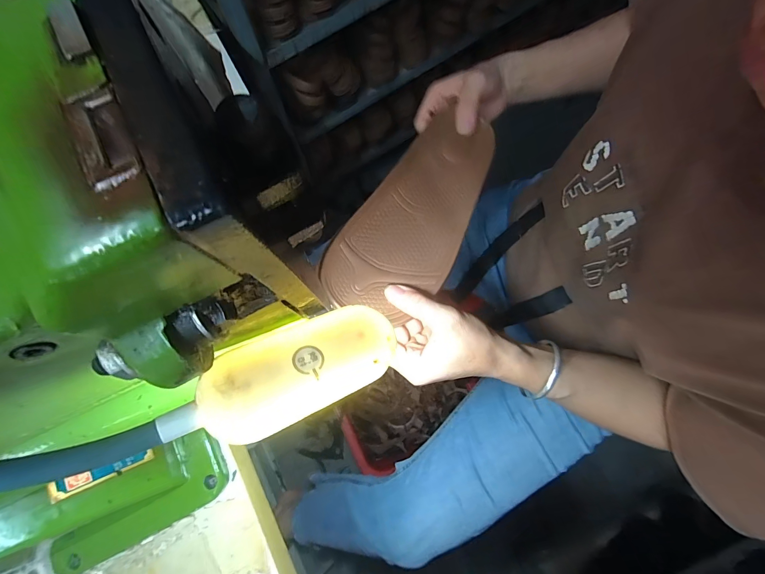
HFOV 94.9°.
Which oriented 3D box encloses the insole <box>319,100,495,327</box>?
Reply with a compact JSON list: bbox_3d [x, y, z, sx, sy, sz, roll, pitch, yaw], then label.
[{"bbox_3d":[0.038,-0.071,0.321,0.092,0.034,0.237,32,69,10],"label":"insole"}]

